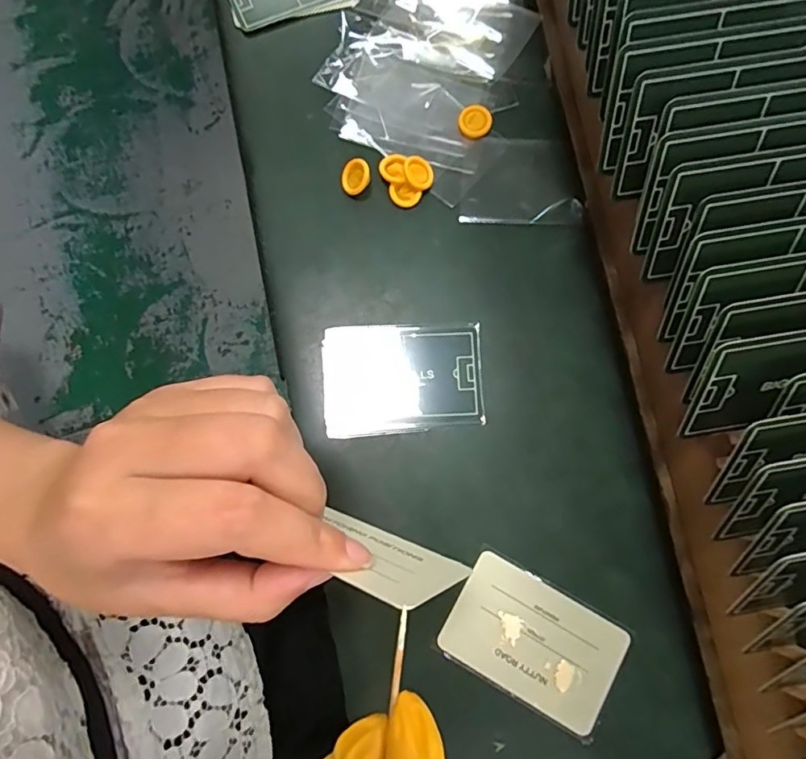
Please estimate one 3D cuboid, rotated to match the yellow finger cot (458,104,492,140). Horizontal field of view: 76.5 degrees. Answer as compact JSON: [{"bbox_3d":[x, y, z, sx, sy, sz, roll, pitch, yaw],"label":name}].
[{"bbox_3d":[0.045,-0.162,0.321,0.020,0.007,0.021,0,78,1],"label":"yellow finger cot"}]

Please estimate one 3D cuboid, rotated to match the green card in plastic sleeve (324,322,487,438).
[{"bbox_3d":[0.000,0.000,0.289,0.088,0.004,0.061,-3,80,0],"label":"green card in plastic sleeve"}]

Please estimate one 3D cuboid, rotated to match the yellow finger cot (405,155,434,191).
[{"bbox_3d":[0.010,-0.125,0.310,0.018,0.005,0.020,-12,97,-17],"label":"yellow finger cot"}]

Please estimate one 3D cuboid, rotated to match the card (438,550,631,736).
[{"bbox_3d":[0.066,0.132,0.258,0.084,0.004,0.054,29,80,7],"label":"card"}]

